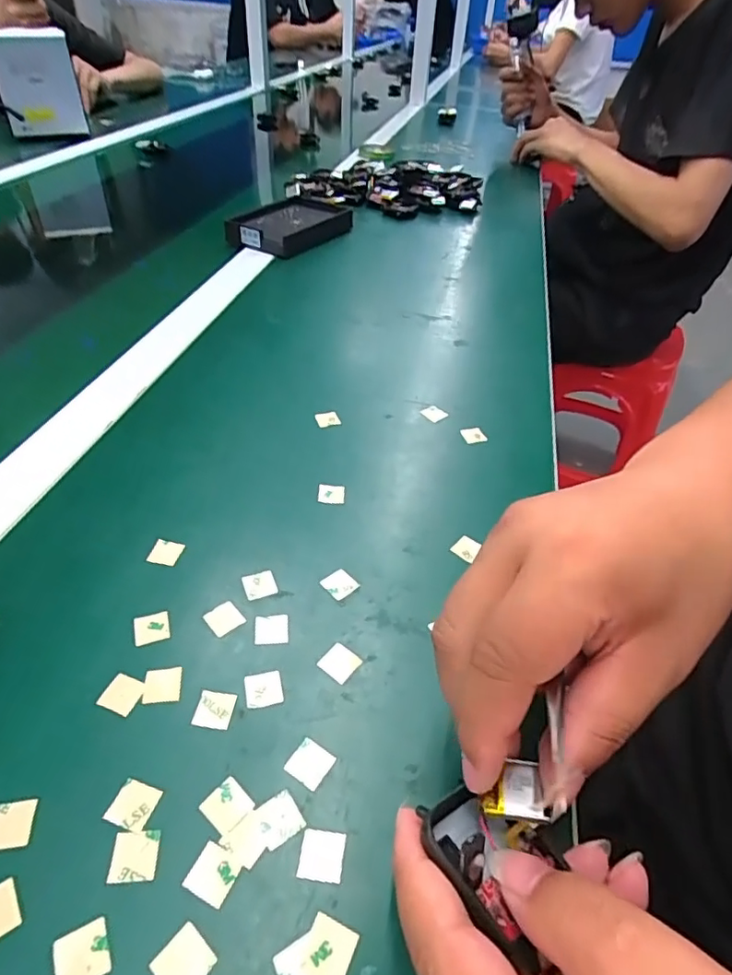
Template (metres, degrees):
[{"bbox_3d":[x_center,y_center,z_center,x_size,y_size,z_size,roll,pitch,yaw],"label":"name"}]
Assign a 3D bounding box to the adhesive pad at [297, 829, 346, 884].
[{"bbox_3d":[-0.016,0.132,0.199,0.016,0.004,0.016,6,42,4],"label":"adhesive pad"}]

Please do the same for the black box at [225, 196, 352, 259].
[{"bbox_3d":[-0.087,-0.320,0.669,0.096,0.025,0.159,23,45,20],"label":"black box"}]

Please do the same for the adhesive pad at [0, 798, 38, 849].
[{"bbox_3d":[-0.129,0.121,0.200,0.016,0.004,0.016,-5,43,-9],"label":"adhesive pad"}]

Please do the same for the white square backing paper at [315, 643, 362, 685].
[{"bbox_3d":[-0.012,0.080,0.255,0.016,0.004,0.016,28,48,25],"label":"white square backing paper"}]

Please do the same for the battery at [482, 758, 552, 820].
[{"bbox_3d":[0.049,0.099,0.184,0.020,0.004,0.019,7,42,4],"label":"battery"}]

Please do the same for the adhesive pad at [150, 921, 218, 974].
[{"bbox_3d":[-0.058,0.150,0.175,0.015,0.004,0.015,31,49,27],"label":"adhesive pad"}]

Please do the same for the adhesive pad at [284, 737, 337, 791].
[{"bbox_3d":[-0.022,0.110,0.222,0.016,0.004,0.015,24,46,22],"label":"adhesive pad"}]

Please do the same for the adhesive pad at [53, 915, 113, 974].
[{"bbox_3d":[-0.090,0.147,0.174,0.016,0.004,0.016,-19,46,-22],"label":"adhesive pad"}]

